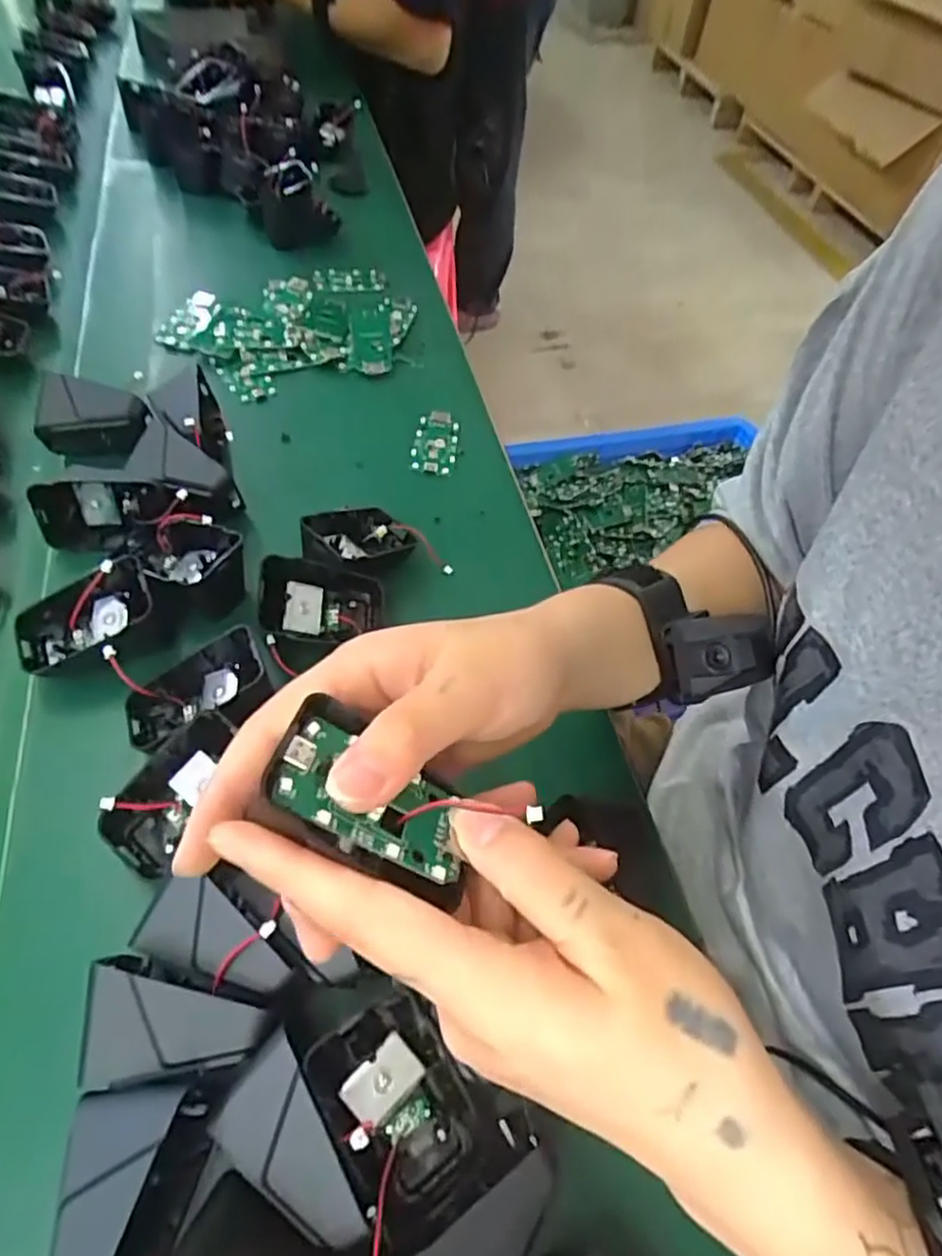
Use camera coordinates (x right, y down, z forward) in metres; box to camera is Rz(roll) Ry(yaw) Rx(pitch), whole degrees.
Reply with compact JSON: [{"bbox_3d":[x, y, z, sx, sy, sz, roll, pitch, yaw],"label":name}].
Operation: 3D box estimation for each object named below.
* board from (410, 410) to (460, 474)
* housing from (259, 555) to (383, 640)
[{"bbox_3d":[-0.026,-0.137,0.495,0.032,0.004,0.064,6,54,-1],"label":"board"},{"bbox_3d":[-0.085,-0.012,0.376,0.069,0.028,0.042,9,75,-32],"label":"housing"}]

